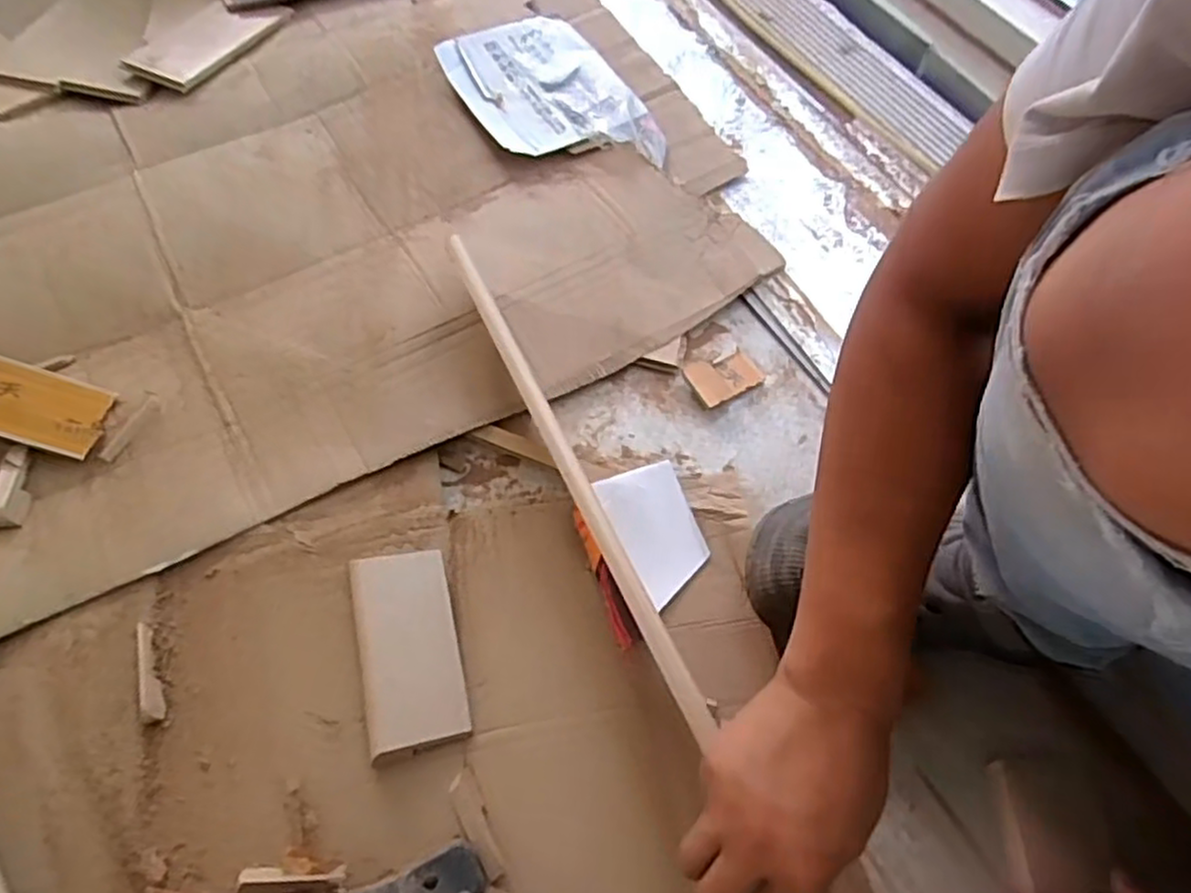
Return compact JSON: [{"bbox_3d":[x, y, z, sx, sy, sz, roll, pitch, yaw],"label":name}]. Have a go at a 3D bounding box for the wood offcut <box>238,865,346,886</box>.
[{"bbox_3d":[-0.191,0.270,0.451,0.064,0.011,0.010,0,62,-3],"label":"wood offcut"}]

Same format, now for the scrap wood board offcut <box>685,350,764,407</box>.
[{"bbox_3d":[0.119,-0.066,0.663,0.063,0.010,0.048,-29,67,-17],"label":"scrap wood board offcut"}]

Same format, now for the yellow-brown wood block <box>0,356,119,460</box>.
[{"bbox_3d":[-0.449,-0.035,0.565,0.114,0.011,0.068,19,48,-11],"label":"yellow-brown wood block"}]

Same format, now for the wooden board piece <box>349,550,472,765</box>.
[{"bbox_3d":[-0.136,0.143,0.518,0.068,0.022,0.140,-12,63,-10],"label":"wooden board piece"}]

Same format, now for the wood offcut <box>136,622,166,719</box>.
[{"bbox_3d":[-0.313,0.157,0.501,0.014,0.004,0.068,-14,68,-18],"label":"wood offcut"}]

